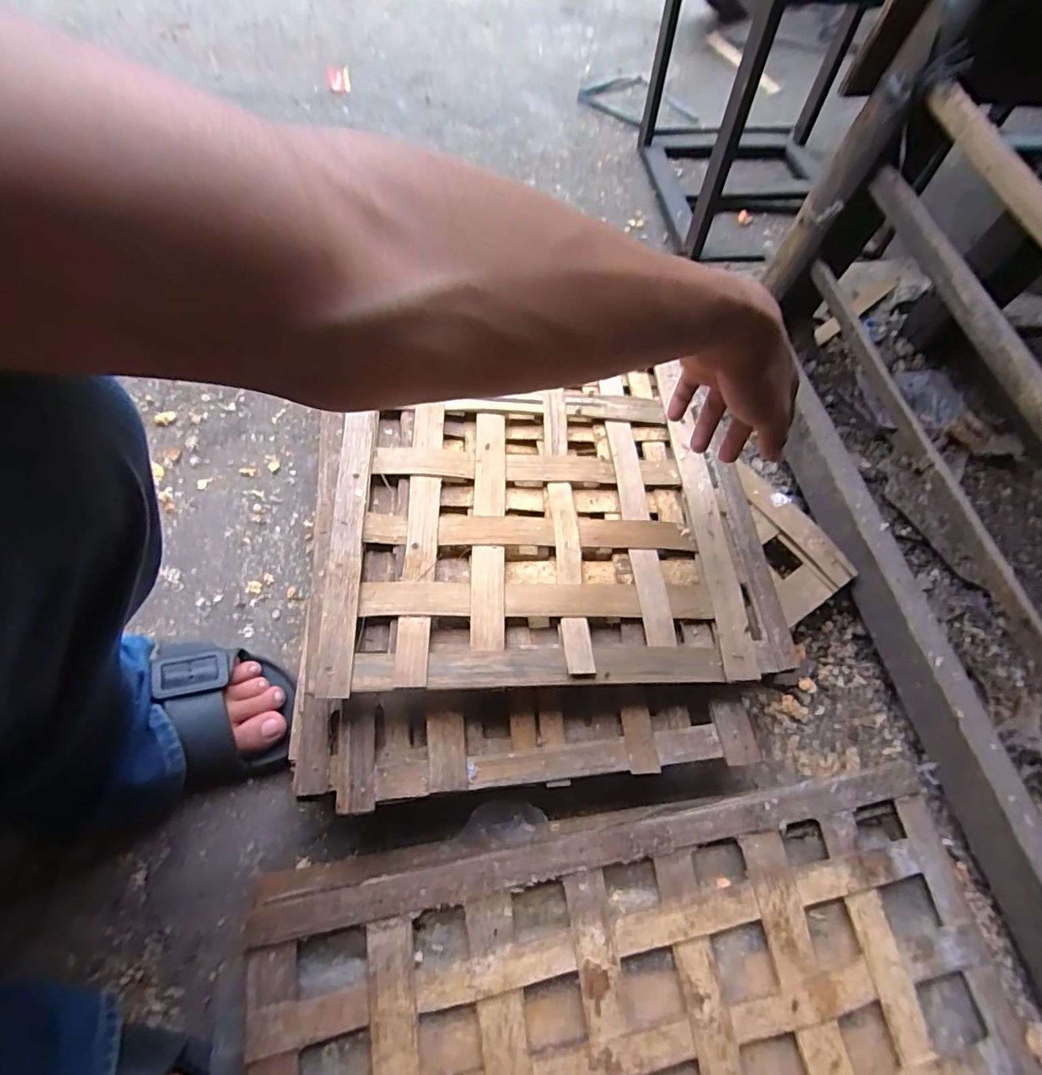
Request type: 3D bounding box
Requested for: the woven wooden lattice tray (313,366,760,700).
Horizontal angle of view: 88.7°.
[{"bbox_3d":[0.011,-0.032,0.497,0.351,0.034,0.331,0,63,-7],"label":"woven wooden lattice tray"}]

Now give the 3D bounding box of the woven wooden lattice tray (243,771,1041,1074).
[{"bbox_3d":[0.107,0.387,0.368,0.570,0.058,0.357,-4,64,-9],"label":"woven wooden lattice tray"}]

